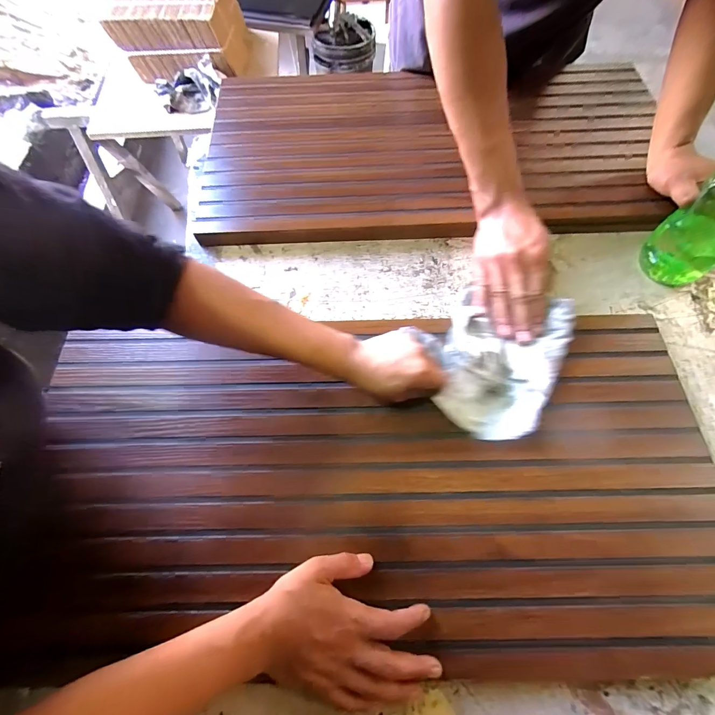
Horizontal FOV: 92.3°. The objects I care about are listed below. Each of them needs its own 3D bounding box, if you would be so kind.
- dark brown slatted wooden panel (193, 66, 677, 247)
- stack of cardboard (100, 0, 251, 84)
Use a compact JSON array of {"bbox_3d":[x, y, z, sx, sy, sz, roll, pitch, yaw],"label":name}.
[{"bbox_3d":[0.121,-0.349,0.570,0.720,0.033,0.360,-1,68,0],"label":"dark brown slatted wooden panel"},{"bbox_3d":[-0.510,-0.969,0.990,0.309,0.154,0.325,4,67,1],"label":"stack of cardboard"}]

